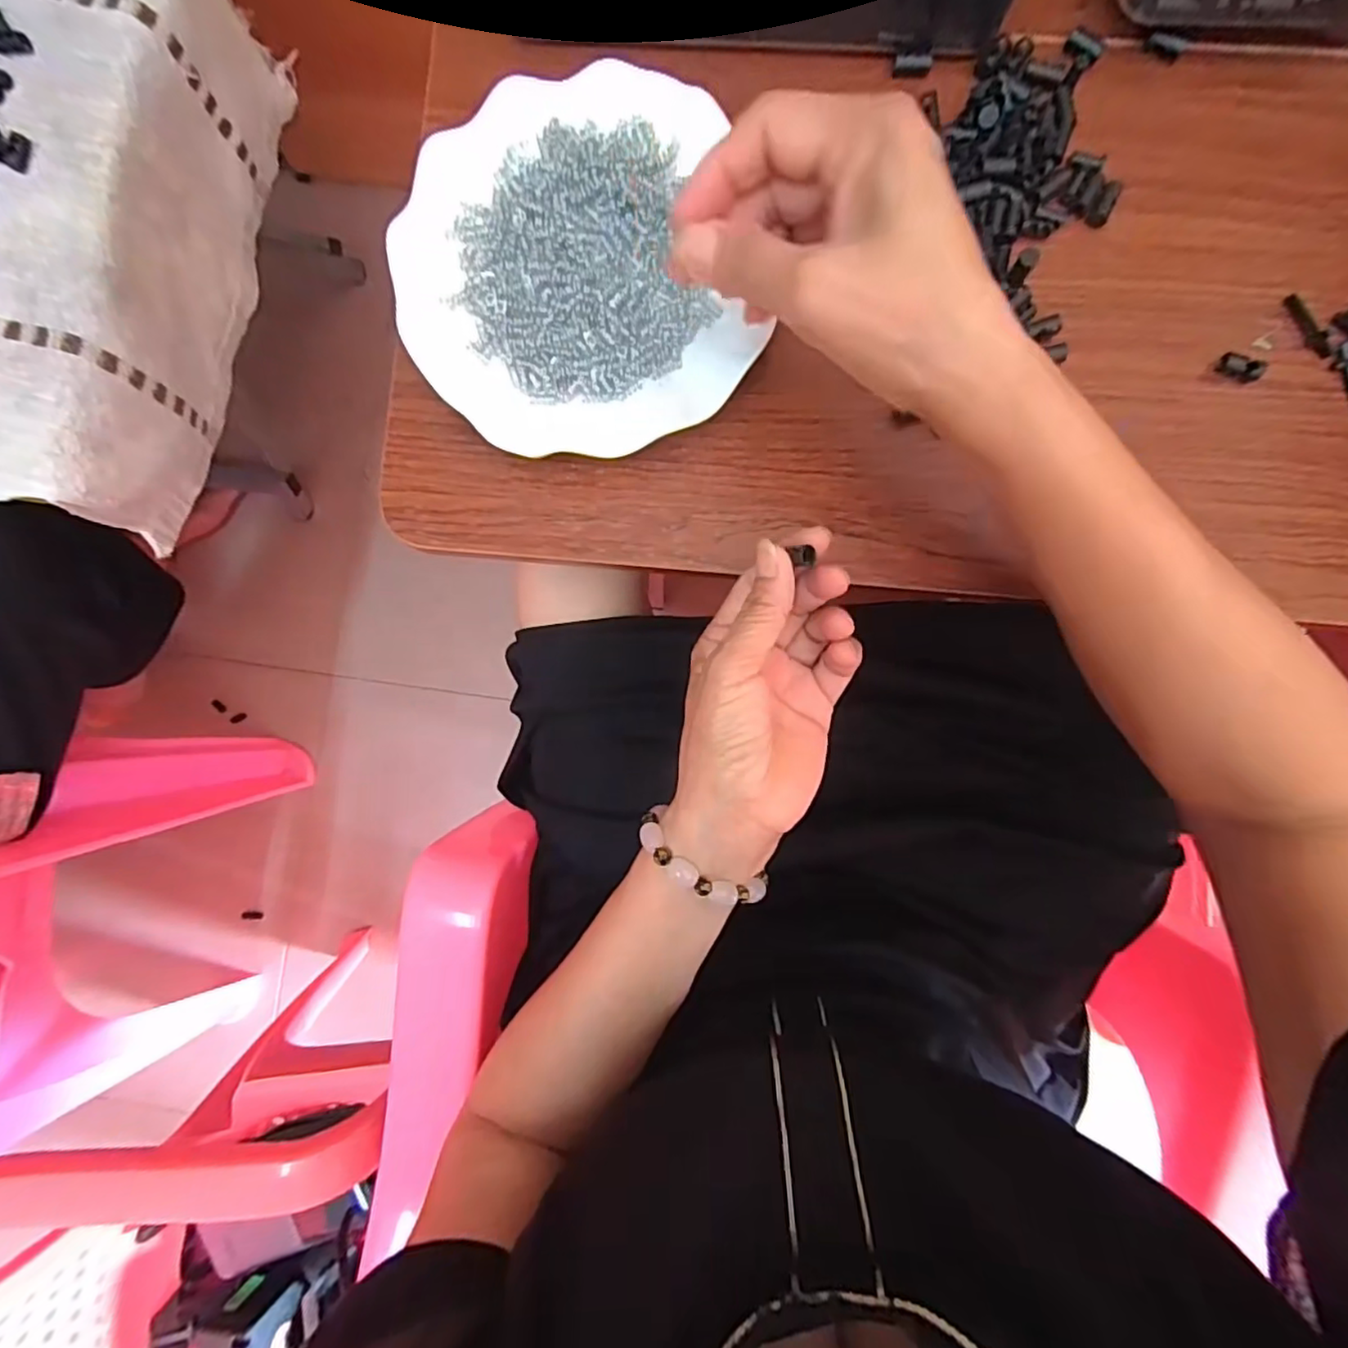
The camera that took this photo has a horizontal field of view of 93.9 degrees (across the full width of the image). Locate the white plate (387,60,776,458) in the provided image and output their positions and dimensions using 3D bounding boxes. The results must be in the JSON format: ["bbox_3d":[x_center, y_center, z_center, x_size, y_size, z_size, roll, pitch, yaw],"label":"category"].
[{"bbox_3d":[-0.051,-0.197,0.308,0.161,0.018,0.180,-14,87,2],"label":"white plate"}]

